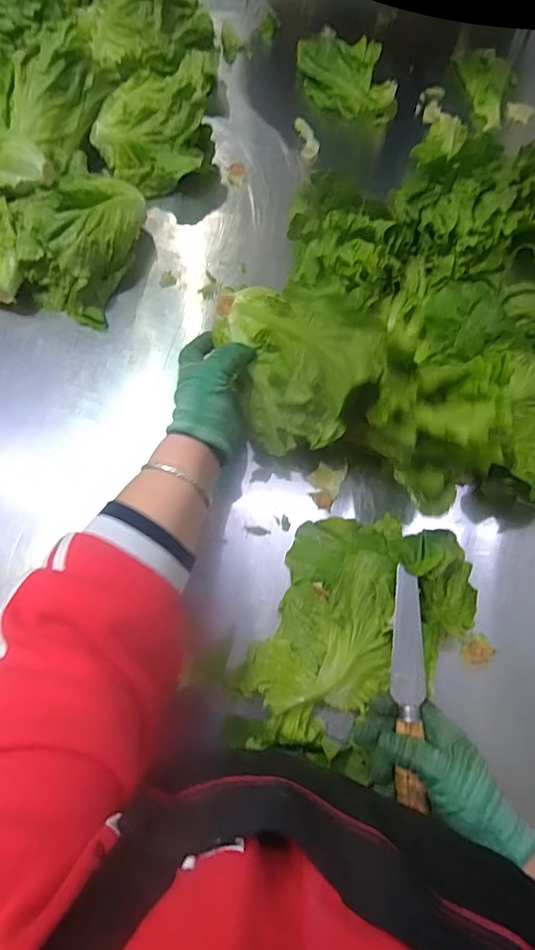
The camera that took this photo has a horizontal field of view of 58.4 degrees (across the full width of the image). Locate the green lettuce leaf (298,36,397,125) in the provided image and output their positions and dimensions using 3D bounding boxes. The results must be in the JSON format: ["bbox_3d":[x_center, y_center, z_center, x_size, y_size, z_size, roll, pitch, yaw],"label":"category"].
[{"bbox_3d":[0.099,-0.521,0.625,0.143,0.059,0.062,40,78,12],"label":"green lettuce leaf"}]

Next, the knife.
[{"bbox_3d":[0.118,0.169,0.395,0.028,0.014,0.178,3,72,4],"label":"knife"}]

